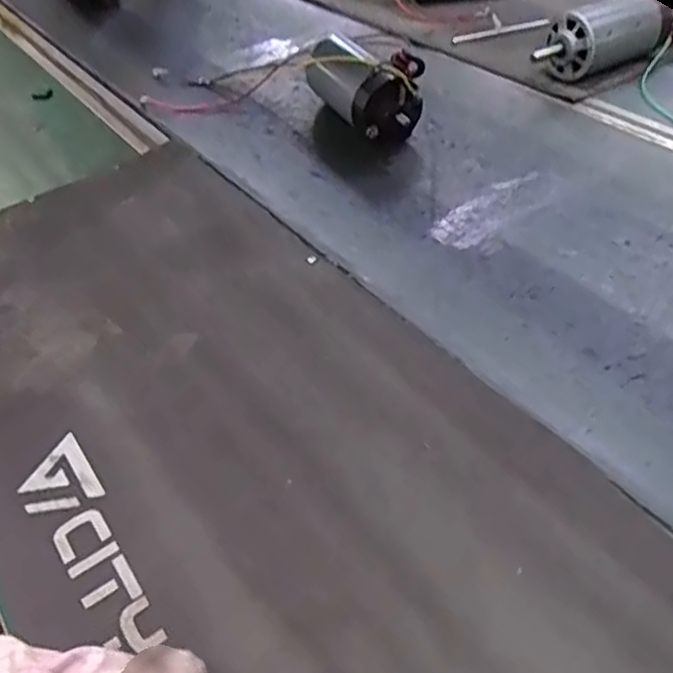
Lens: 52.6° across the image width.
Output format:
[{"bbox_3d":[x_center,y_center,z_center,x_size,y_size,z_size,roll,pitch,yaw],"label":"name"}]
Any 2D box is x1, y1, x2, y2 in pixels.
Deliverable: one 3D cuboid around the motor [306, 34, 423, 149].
[{"bbox_3d":[0.032,-0.295,0.819,0.074,0.081,0.173,-22,46,-16],"label":"motor"}]

